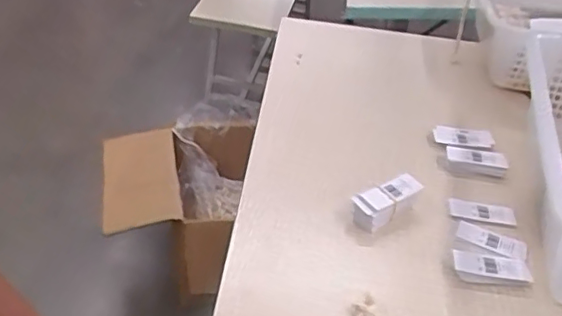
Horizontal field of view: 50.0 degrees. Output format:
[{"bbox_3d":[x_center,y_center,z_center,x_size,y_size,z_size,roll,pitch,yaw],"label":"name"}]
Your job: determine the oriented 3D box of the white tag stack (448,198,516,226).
[{"bbox_3d":[0.254,0.068,0.766,0.082,0.007,0.031,9,38,3],"label":"white tag stack"}]

